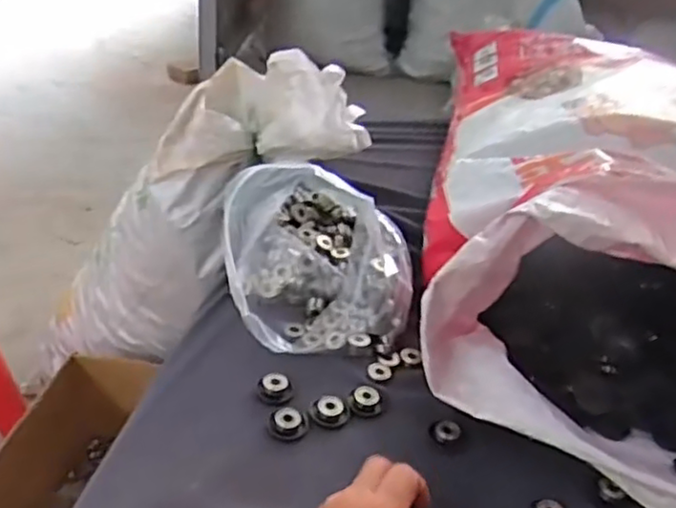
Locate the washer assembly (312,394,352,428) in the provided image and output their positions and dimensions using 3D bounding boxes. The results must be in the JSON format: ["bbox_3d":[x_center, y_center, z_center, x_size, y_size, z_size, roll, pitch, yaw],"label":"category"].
[{"bbox_3d":[-0.006,0.135,0.586,0.028,0.014,0.031,29,38,28],"label":"washer assembly"}]

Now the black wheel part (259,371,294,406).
[{"bbox_3d":[-0.055,0.118,0.596,0.029,0.015,0.028,6,33,-5],"label":"black wheel part"}]

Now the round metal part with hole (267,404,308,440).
[{"bbox_3d":[-0.041,0.141,0.569,0.036,0.014,0.028,-16,40,-32],"label":"round metal part with hole"}]

